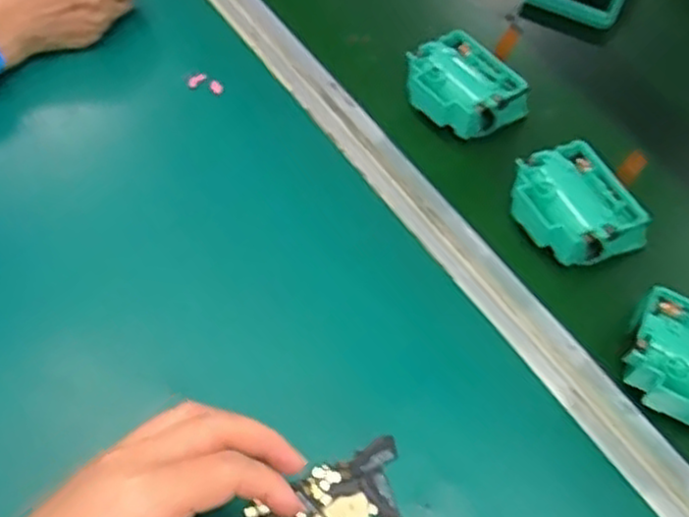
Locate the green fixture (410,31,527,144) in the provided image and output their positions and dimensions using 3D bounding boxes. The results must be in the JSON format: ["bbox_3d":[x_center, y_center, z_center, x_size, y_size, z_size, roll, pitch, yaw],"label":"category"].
[{"bbox_3d":[0.089,-0.126,0.542,0.070,0.033,0.084,-32,63,-27],"label":"green fixture"}]

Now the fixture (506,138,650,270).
[{"bbox_3d":[0.152,-0.032,0.484,0.078,0.039,0.080,-24,60,-23],"label":"fixture"}]

